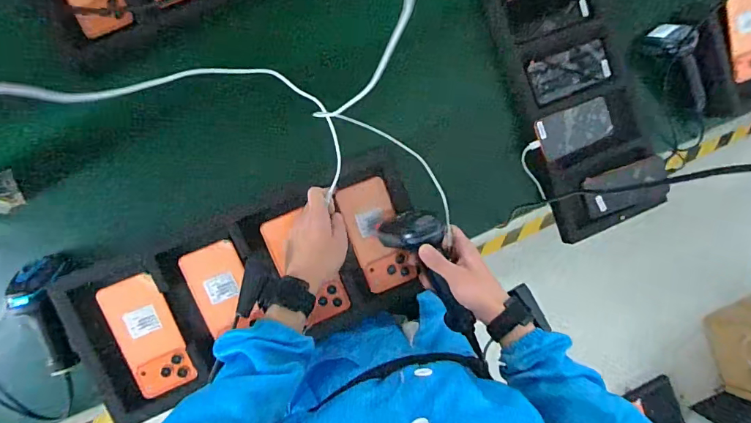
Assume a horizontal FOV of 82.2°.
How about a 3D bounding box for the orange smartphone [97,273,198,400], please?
[{"bbox_3d":[-0.310,0.170,0.588,0.079,0.014,0.162,-21,94,-9],"label":"orange smartphone"}]

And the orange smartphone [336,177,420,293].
[{"bbox_3d":[0.004,0.034,0.643,0.080,0.011,0.161,-21,94,-9],"label":"orange smartphone"}]

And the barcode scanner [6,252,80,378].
[{"bbox_3d":[-0.470,0.156,0.610,0.097,0.057,0.170,-2,91,-10],"label":"barcode scanner"}]

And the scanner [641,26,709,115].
[{"bbox_3d":[0.597,-0.282,0.827,0.069,0.055,0.182,-41,97,-7],"label":"scanner"}]

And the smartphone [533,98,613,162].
[{"bbox_3d":[0.371,-0.155,0.790,0.167,0.009,0.075,-23,95,-9],"label":"smartphone"}]

